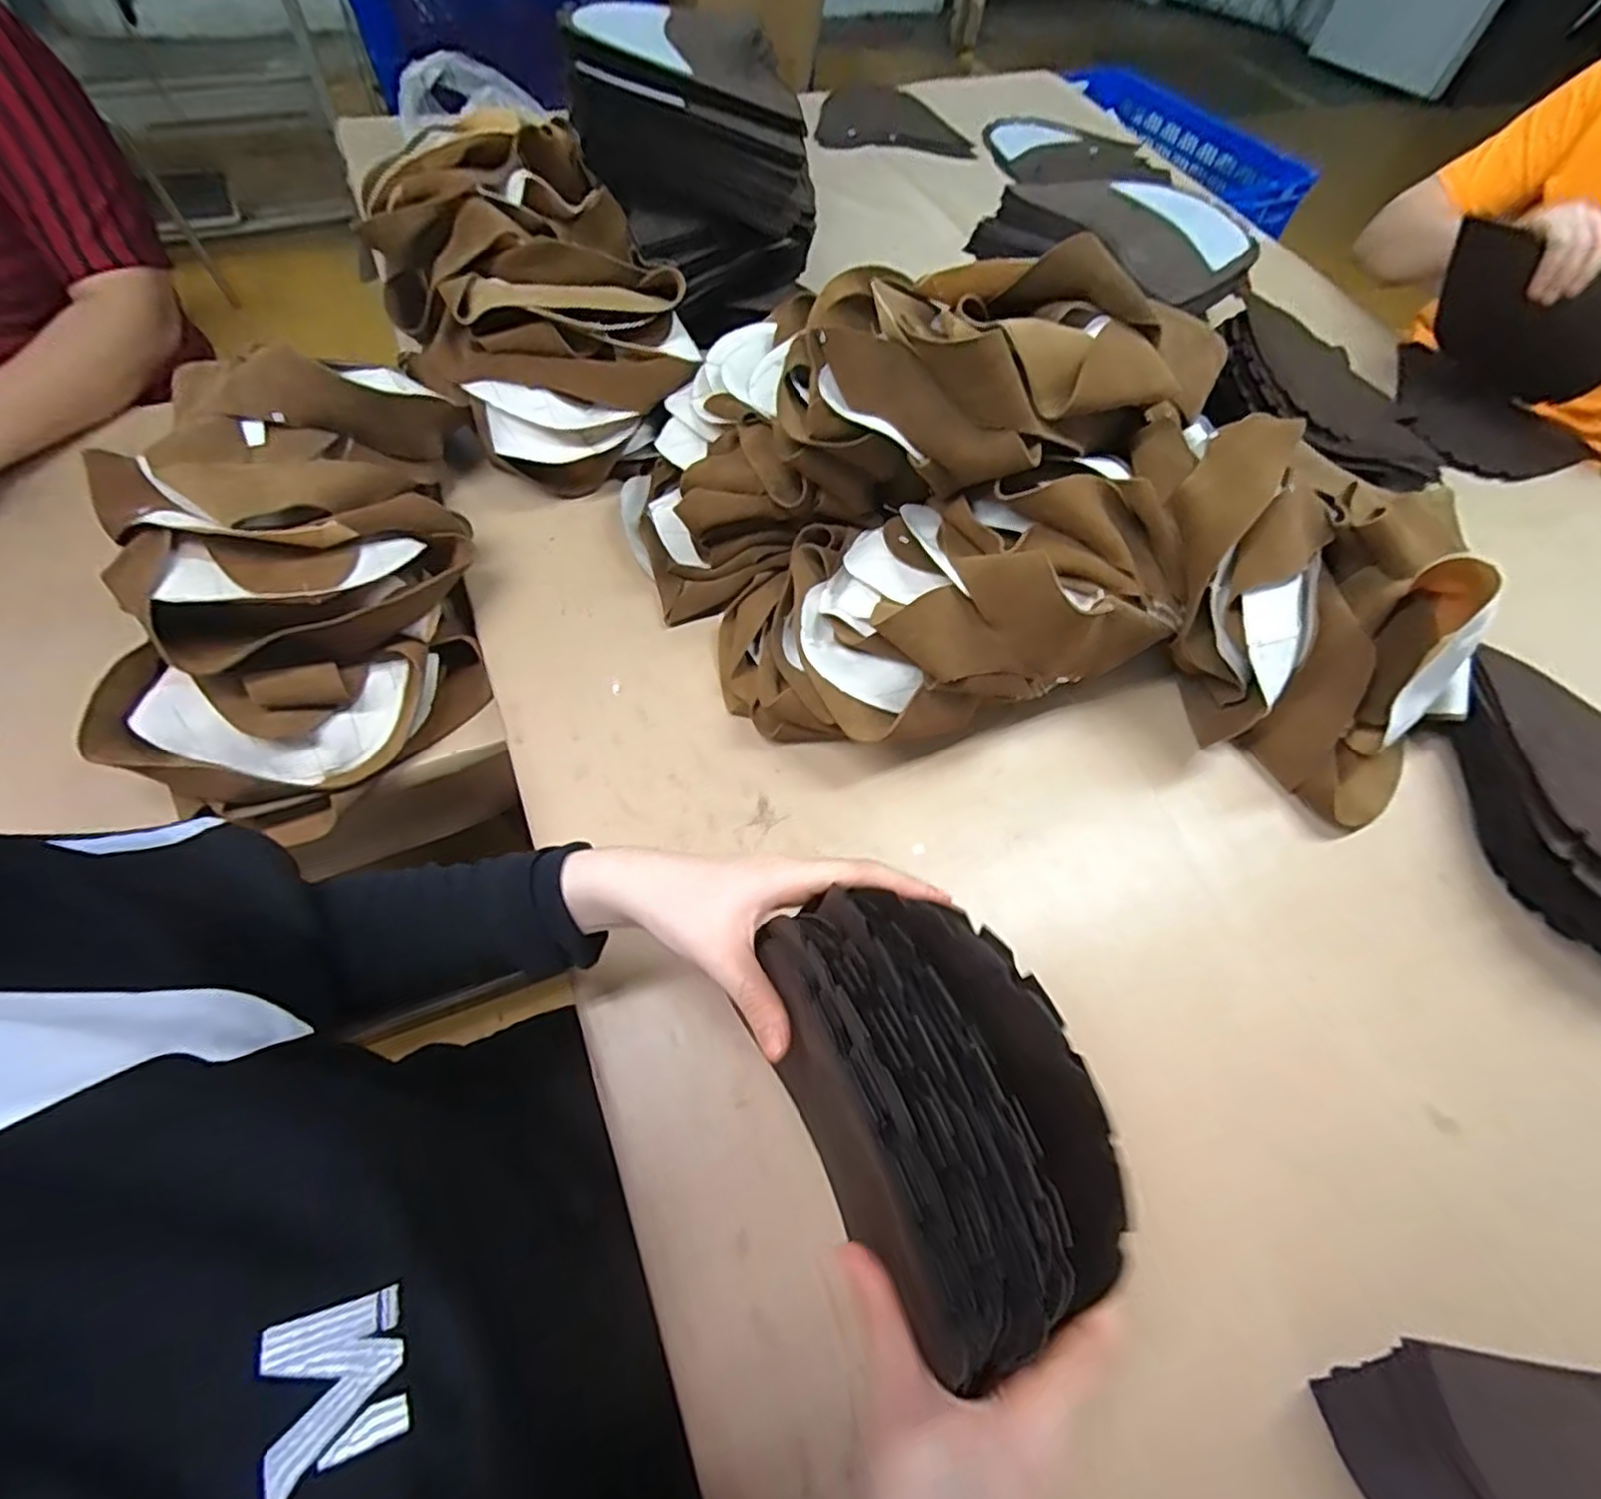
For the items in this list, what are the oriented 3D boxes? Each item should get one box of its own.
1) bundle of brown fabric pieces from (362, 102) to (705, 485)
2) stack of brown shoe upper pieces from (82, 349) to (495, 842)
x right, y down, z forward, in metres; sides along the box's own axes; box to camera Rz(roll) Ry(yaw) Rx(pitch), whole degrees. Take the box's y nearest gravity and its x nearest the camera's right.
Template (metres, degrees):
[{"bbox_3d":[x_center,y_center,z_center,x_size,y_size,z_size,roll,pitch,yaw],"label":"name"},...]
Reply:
[{"bbox_3d":[-0.233,-0.393,0.639,0.234,0.192,0.257,-23,65,-17],"label":"bundle of brown fabric pieces"},{"bbox_3d":[-0.382,-0.138,0.544,0.236,0.142,0.361,-7,61,-8],"label":"stack of brown shoe upper pieces"}]

